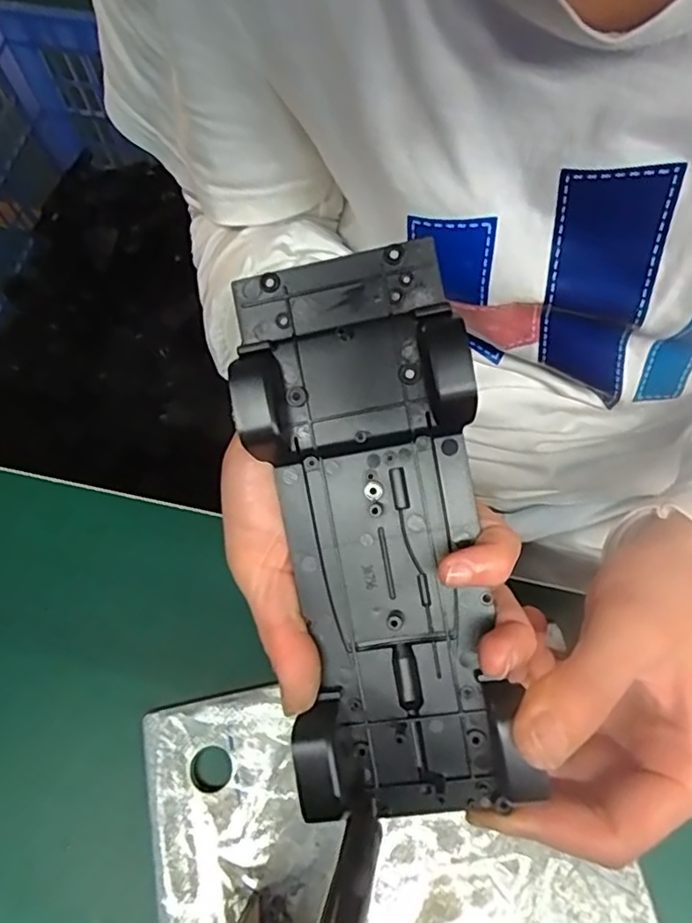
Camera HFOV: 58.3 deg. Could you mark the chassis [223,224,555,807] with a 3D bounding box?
[{"bbox_3d":[0.009,0.026,0.210,0.072,0.029,0.188,-8,91,-2],"label":"chassis"}]

